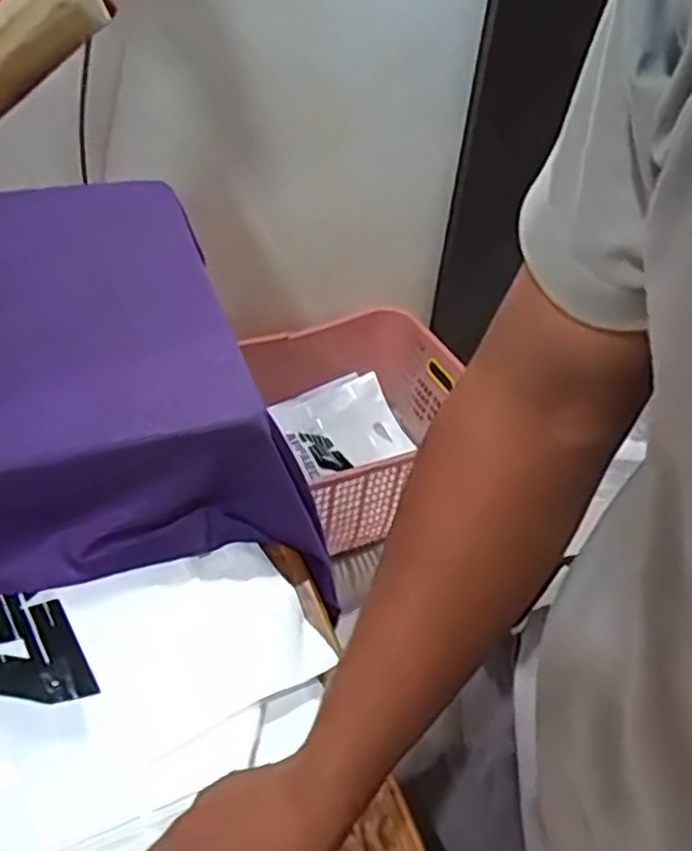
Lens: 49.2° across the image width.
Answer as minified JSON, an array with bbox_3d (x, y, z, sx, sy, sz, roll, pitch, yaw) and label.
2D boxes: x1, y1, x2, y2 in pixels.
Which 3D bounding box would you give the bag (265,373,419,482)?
[{"bbox_3d":[-0.013,0.001,1.658,0.288,0.042,0.209,-17,73,-32],"label":"bag"}]

